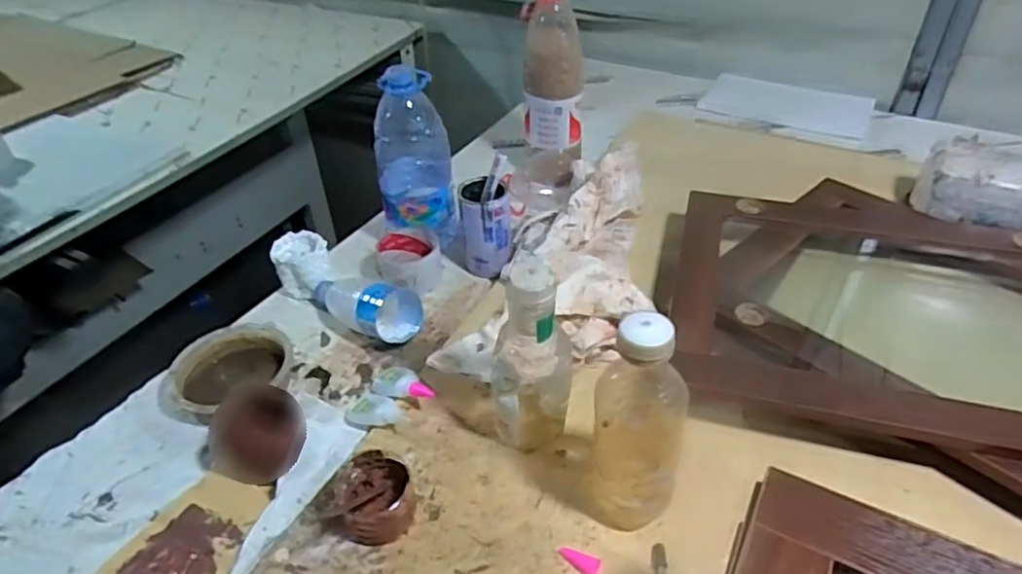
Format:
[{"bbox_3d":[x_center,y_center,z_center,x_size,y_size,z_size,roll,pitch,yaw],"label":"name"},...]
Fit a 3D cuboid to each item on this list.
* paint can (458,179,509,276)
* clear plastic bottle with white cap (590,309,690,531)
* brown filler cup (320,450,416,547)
[{"bbox_3d":[-0.032,-0.075,0.837,0.059,0.112,0.060,-2,40,1],"label":"paint can"},{"bbox_3d":[0.100,0.119,0.508,0.067,0.207,0.063,-3,41,2],"label":"clear plastic bottle with white cap"},{"bbox_3d":[-0.122,0.188,0.565,0.070,0.045,0.067,-2,40,1],"label":"brown filler cup"}]

